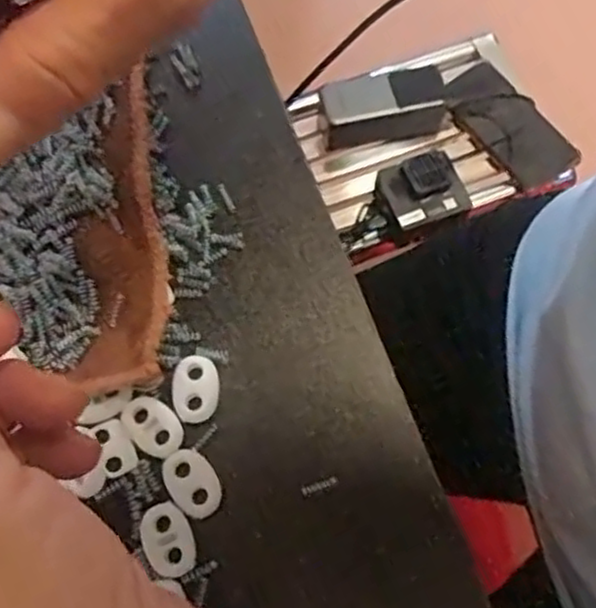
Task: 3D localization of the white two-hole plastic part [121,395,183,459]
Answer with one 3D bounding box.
[{"bbox_3d":[-0.048,0.040,0.238,0.015,0.004,0.022,-36,74,-14],"label":"white two-hole plastic part"}]

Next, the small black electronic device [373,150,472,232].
[{"bbox_3d":[0.123,-0.111,0.719,0.073,0.029,0.065,-18,71,-7],"label":"small black electronic device"}]

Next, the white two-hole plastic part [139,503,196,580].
[{"bbox_3d":[-0.041,0.073,0.226,0.016,0.004,0.022,-20,70,-9],"label":"white two-hole plastic part"}]

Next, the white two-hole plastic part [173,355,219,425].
[{"bbox_3d":[-0.034,0.028,0.243,0.015,0.004,0.023,-1,69,-2],"label":"white two-hole plastic part"}]

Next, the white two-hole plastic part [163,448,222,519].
[{"bbox_3d":[-0.034,0.057,0.232,0.016,0.004,0.022,-26,72,-11],"label":"white two-hole plastic part"}]

